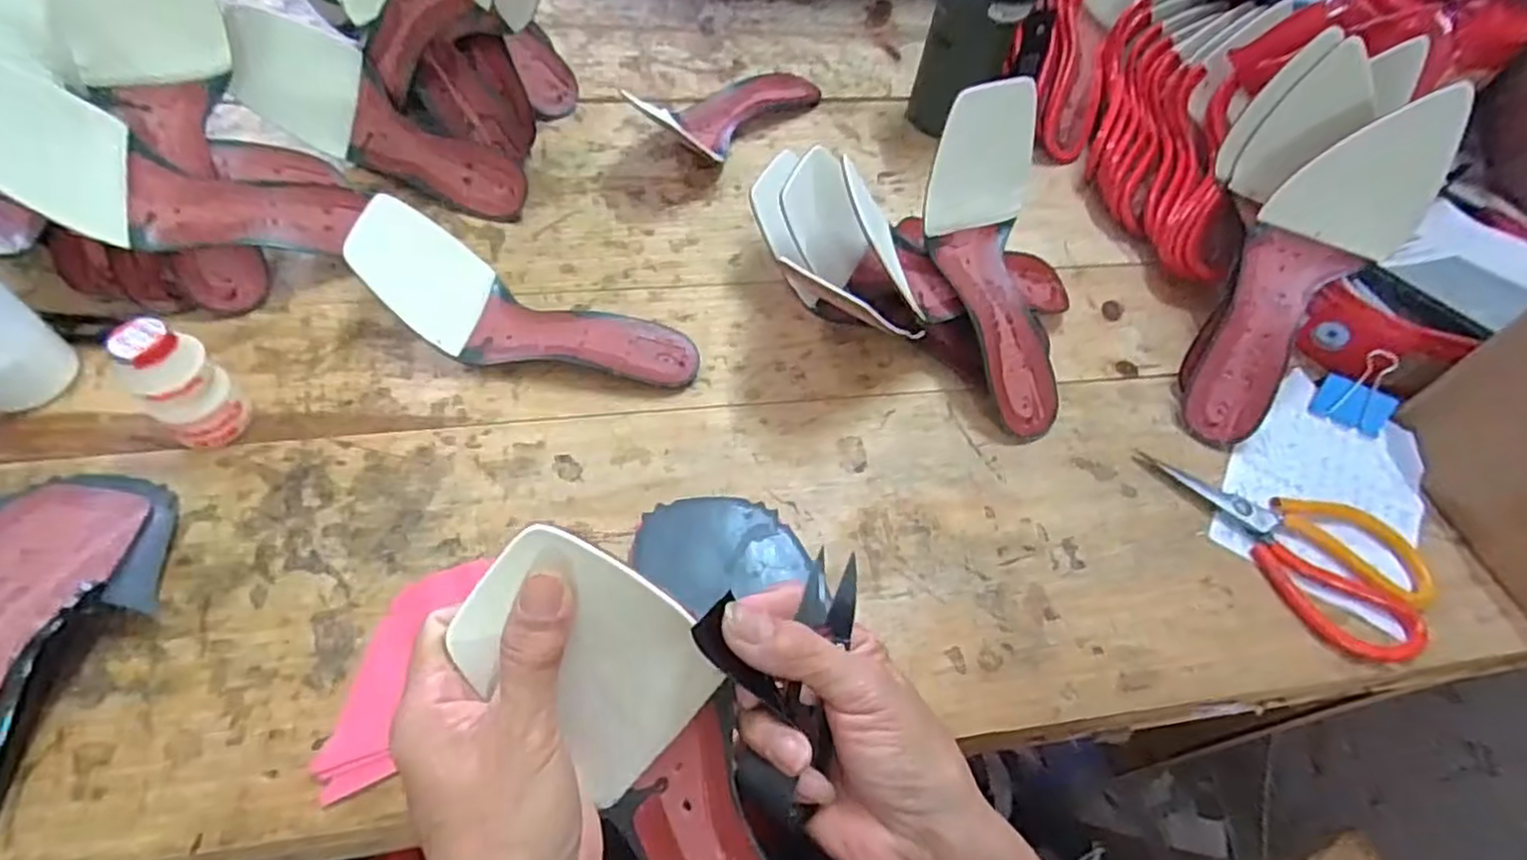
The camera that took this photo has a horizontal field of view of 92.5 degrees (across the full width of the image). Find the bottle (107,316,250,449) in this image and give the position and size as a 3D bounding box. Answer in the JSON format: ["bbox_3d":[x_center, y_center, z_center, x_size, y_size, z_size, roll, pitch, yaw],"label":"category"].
[{"bbox_3d":[-0.353,-0.025,0.446,0.034,0.085,0.042,36,60,18],"label":"bottle"}]

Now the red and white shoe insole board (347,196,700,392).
[{"bbox_3d":[-0.167,-0.083,0.524,0.245,0.047,0.084,19,55,-9],"label":"red and white shoe insole board"}]

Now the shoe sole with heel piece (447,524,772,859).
[{"bbox_3d":[-0.024,0.150,0.267,0.071,0.065,0.240,-30,76,-22],"label":"shoe sole with heel piece"}]

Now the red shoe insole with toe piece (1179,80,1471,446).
[{"bbox_3d":[0.388,-0.113,0.531,0.091,0.062,0.267,33,99,16],"label":"red shoe insole with toe piece"}]

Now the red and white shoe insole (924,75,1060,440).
[{"bbox_3d":[0.178,-0.120,0.536,0.101,0.049,0.246,-12,94,-13],"label":"red and white shoe insole"}]

